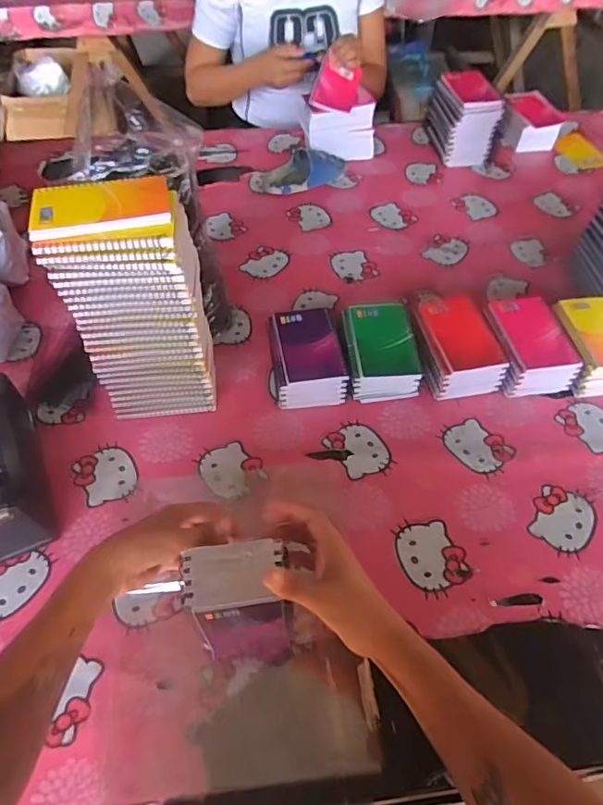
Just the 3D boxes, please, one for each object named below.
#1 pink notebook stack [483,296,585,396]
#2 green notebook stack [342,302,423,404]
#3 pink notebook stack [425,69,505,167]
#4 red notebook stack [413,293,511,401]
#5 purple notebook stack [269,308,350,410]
[{"bbox_3d":[0.319,-0.079,0.755,0.096,0.060,0.134,-7,53,-5],"label":"pink notebook stack"},{"bbox_3d":[0.108,-0.068,0.741,0.089,0.066,0.131,-4,53,-2],"label":"green notebook stack"},{"bbox_3d":[0.323,-0.573,1.084,0.102,0.130,0.159,-11,54,-8],"label":"pink notebook stack"},{"bbox_3d":[0.216,-0.077,0.752,0.100,0.065,0.138,-11,53,-8],"label":"red notebook stack"},{"bbox_3d":[0.007,-0.061,0.739,0.091,0.066,0.136,-6,53,-4],"label":"purple notebook stack"}]

